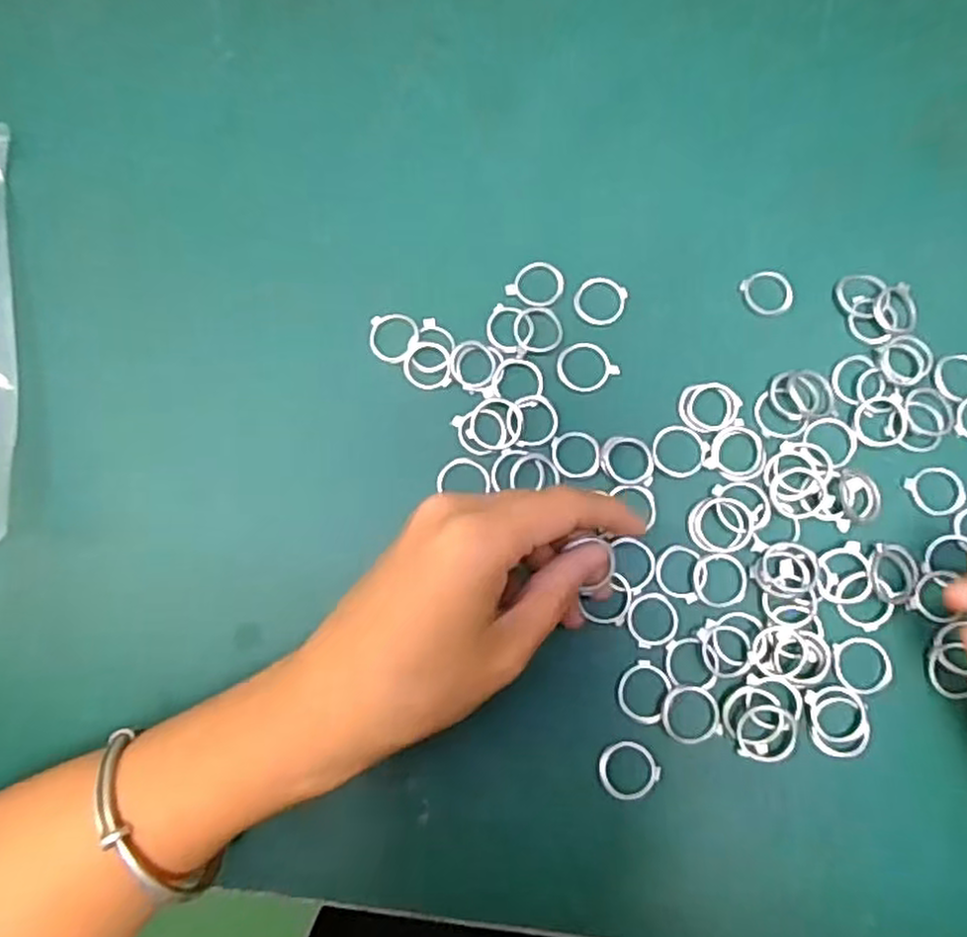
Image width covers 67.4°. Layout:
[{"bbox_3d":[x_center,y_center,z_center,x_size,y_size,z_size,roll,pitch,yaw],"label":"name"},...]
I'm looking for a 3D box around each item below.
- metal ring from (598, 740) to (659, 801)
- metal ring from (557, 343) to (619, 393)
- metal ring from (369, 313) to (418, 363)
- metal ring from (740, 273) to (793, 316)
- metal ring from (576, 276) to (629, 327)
[{"bbox_3d":[0.056,0.117,0.280,0.022,0.004,0.021,0,79,1],"label":"metal ring"},{"bbox_3d":[0.043,-0.044,0.312,0.023,0.004,0.023,0,79,1],"label":"metal ring"},{"bbox_3d":[-0.039,-0.058,0.317,0.021,0.004,0.023,0,79,1],"label":"metal ring"},{"bbox_3d":[0.124,-0.077,0.315,0.020,0.004,0.021,0,79,1],"label":"metal ring"},{"bbox_3d":[0.051,-0.074,0.318,0.022,0.004,0.022,0,79,1],"label":"metal ring"}]

